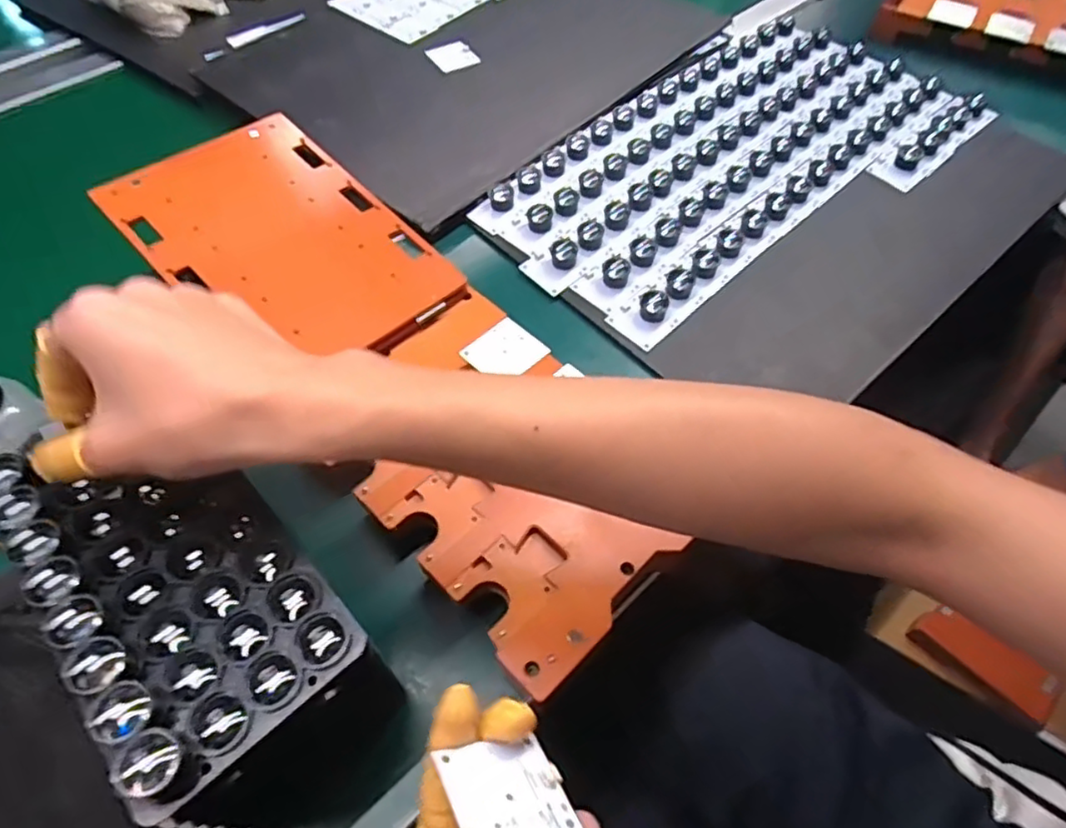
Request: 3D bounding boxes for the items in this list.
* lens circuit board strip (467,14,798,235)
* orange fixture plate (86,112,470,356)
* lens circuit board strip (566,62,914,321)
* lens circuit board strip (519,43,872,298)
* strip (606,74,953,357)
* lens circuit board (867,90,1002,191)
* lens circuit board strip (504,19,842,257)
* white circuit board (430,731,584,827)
[{"bbox_3d":[0.117,-0.313,0.648,0.469,0.013,0.037,-39,65,-23],"label":"lens circuit board strip"},{"bbox_3d":[-0.183,-0.126,0.473,0.158,0.007,0.236,-38,72,-25],"label":"orange fixture plate"},{"bbox_3d":[0.213,-0.229,0.596,0.464,0.017,0.047,-37,64,-22],"label":"lens circuit board strip"},{"bbox_3d":[0.174,-0.259,0.613,0.482,0.018,0.047,-39,65,-23],"label":"lens circuit board strip"},{"bbox_3d":[0.236,-0.200,0.580,0.458,0.017,0.046,-39,65,-23],"label":"strip"},{"bbox_3d":[0.393,-0.269,0.628,0.168,0.017,0.043,-36,63,-21],"label":"lens circuit board"},{"bbox_3d":[0.150,-0.288,0.633,0.469,0.014,0.056,-40,67,-20],"label":"lens circuit board strip"},{"bbox_3d":[-0.007,0.138,0.232,0.043,0.004,0.044,7,25,-33],"label":"white circuit board"}]

